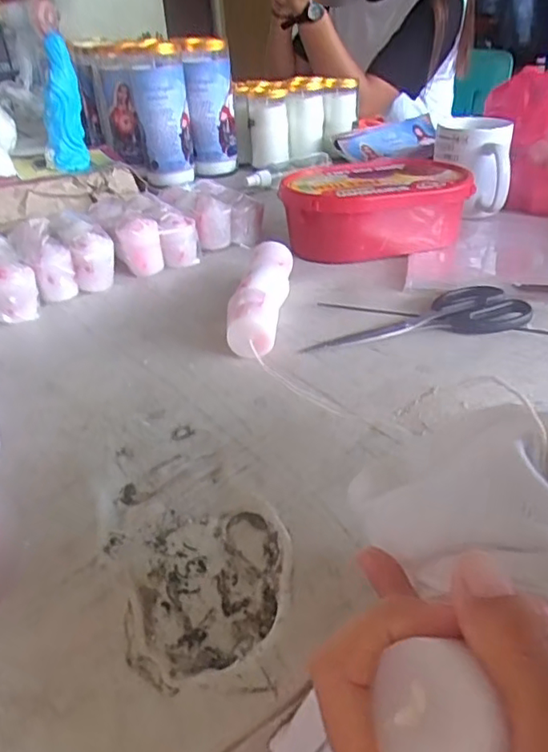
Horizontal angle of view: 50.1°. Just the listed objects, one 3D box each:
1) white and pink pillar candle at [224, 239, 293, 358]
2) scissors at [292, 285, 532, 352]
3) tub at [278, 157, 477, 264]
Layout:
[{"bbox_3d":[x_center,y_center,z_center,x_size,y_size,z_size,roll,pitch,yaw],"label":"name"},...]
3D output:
[{"bbox_3d":[-0.008,-0.066,0.470,0.039,0.036,0.152,1,34,8],"label":"white and pink pillar candle"},{"bbox_3d":[0.108,-0.046,0.455,0.171,0.012,0.063,-7,33,-5],"label":"scissors"},{"bbox_3d":[0.103,-0.174,0.609,0.181,0.060,0.137,-5,33,-1],"label":"tub"}]

